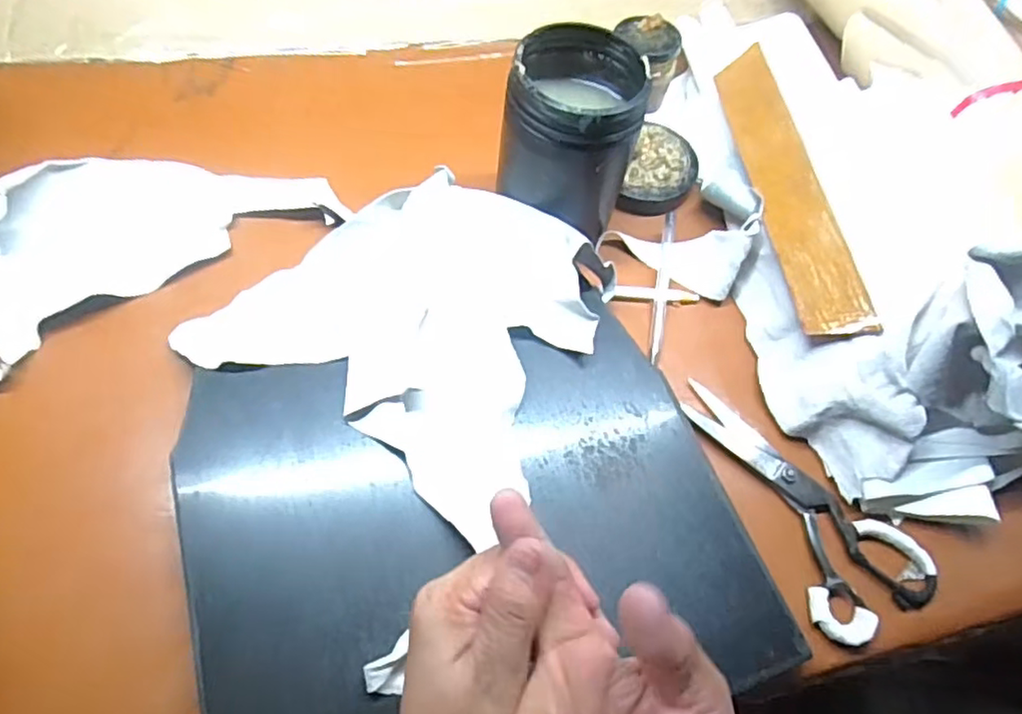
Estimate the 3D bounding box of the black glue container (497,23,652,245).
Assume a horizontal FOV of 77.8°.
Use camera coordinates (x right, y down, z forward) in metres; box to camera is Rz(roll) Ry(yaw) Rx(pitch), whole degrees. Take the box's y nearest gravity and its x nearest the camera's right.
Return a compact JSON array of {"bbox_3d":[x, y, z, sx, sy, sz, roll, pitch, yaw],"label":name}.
[{"bbox_3d":[0.041,-0.156,0.458,0.094,0.124,0.092,13,61,1],"label":"black glue container"}]

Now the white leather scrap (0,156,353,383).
[{"bbox_3d":[-0.290,-0.096,0.442,0.308,0.057,0.145,-34,70,-22],"label":"white leather scrap"}]

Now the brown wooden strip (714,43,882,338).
[{"bbox_3d":[0.202,-0.129,0.468,0.042,0.007,0.255,-19,62,23],"label":"brown wooden strip"}]

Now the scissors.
[{"bbox_3d":[0.197,0.088,0.427,0.087,0.011,0.184,-20,65,-16],"label":"scissors"}]

